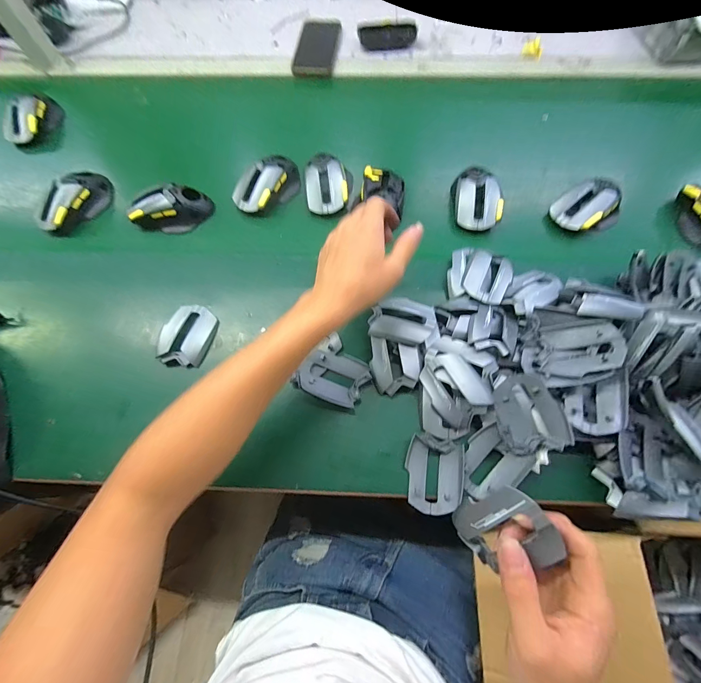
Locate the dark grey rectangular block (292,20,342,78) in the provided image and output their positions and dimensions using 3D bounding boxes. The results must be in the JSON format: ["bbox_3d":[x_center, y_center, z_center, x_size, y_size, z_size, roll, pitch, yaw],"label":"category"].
[{"bbox_3d":[-0.065,-0.558,0.637,0.077,0.014,0.160,7,67,4],"label":"dark grey rectangular block"}]

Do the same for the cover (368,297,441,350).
[{"bbox_3d":[0.068,-0.025,0.413,0.084,0.017,0.060,14,68,7],"label":"cover"}]

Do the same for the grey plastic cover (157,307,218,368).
[{"bbox_3d":[-0.206,-0.007,0.427,0.057,0.021,0.080,16,68,8],"label":"grey plastic cover"}]

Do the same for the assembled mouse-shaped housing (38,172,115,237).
[{"bbox_3d":[-0.414,-0.210,0.505,0.058,0.046,0.116,39,73,15],"label":"assembled mouse-shaped housing"}]

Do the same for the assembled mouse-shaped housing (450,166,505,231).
[{"bbox_3d":[0.184,-0.205,0.495,0.066,0.045,0.095,5,67,3],"label":"assembled mouse-shaped housing"}]

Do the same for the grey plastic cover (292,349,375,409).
[{"bbox_3d":[-0.019,0.042,0.407,0.079,0.020,0.061,22,69,10],"label":"grey plastic cover"}]

